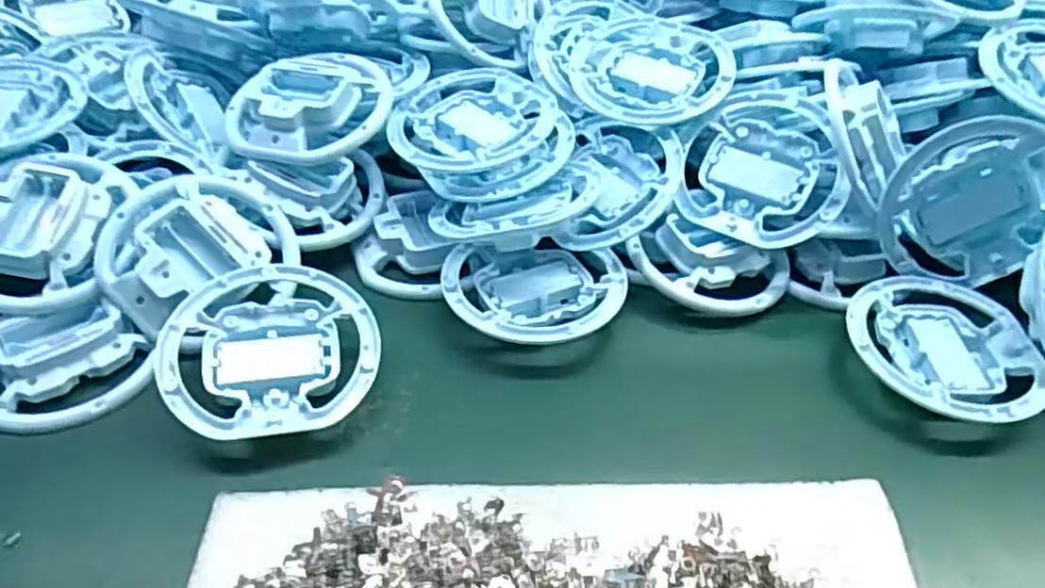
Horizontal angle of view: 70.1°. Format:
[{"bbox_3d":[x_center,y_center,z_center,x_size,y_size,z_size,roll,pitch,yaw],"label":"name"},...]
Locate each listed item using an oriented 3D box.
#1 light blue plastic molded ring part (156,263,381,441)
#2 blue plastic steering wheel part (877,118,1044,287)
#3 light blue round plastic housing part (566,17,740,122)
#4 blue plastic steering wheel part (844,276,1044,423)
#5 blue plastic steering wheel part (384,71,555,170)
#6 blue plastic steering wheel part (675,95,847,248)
[{"bbox_3d":[-0.128,0.027,0.380,0.102,0.016,0.100,-8,45,-12],"label":"light blue plastic molded ring part"},{"bbox_3d":[0.256,-0.055,0.432,0.091,0.097,0.026,21,27,-5],"label":"blue plastic steering wheel part"},{"bbox_3d":[0.084,-0.149,0.495,0.105,0.015,0.099,9,54,13],"label":"light blue round plastic housing part"},{"bbox_3d":[0.231,0.030,0.413,0.097,0.023,0.100,2,44,-2],"label":"blue plastic steering wheel part"},{"bbox_3d":[-0.031,-0.113,0.469,0.100,0.021,0.100,2,44,-2],"label":"blue plastic steering wheel part"},{"bbox_3d":[0.147,-0.074,0.456,0.095,0.024,0.098,16,72,16],"label":"blue plastic steering wheel part"}]

